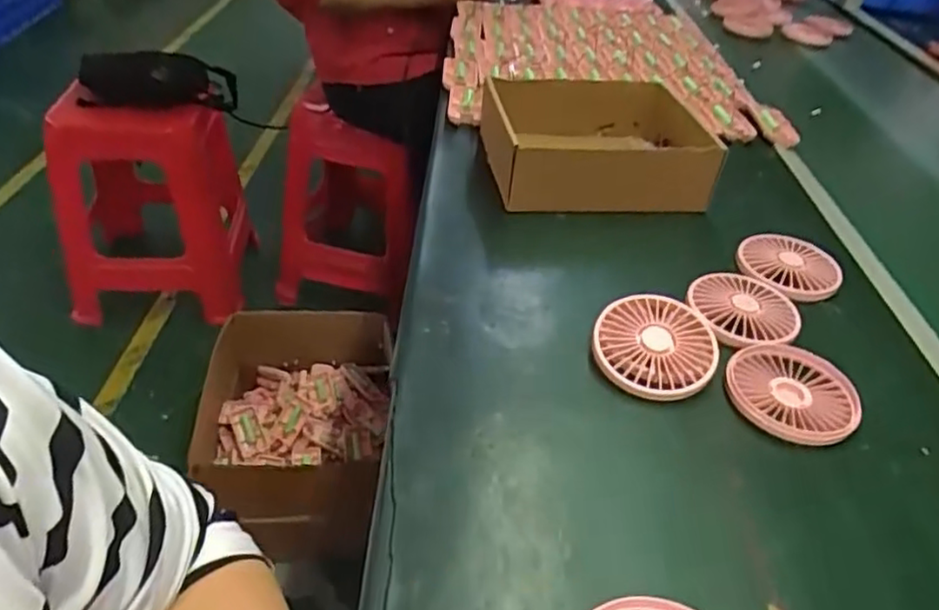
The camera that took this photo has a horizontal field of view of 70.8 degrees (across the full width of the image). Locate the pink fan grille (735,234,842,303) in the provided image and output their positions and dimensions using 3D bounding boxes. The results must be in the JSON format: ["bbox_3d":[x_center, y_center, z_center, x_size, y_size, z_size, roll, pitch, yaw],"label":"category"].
[{"bbox_3d":[0.296,-0.037,0.613,0.088,0.017,0.088,24,42,20],"label":"pink fan grille"}]

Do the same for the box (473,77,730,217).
[{"bbox_3d":[0.139,-0.176,0.711,0.224,0.061,0.195,-1,40,-9],"label":"box"}]

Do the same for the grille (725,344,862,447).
[{"bbox_3d":[0.235,0.062,0.482,0.088,0.014,0.096,22,42,18],"label":"grille"}]

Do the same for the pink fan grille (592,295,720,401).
[{"bbox_3d":[0.139,0.028,0.492,0.088,0.013,0.087,12,56,11],"label":"pink fan grille"}]

